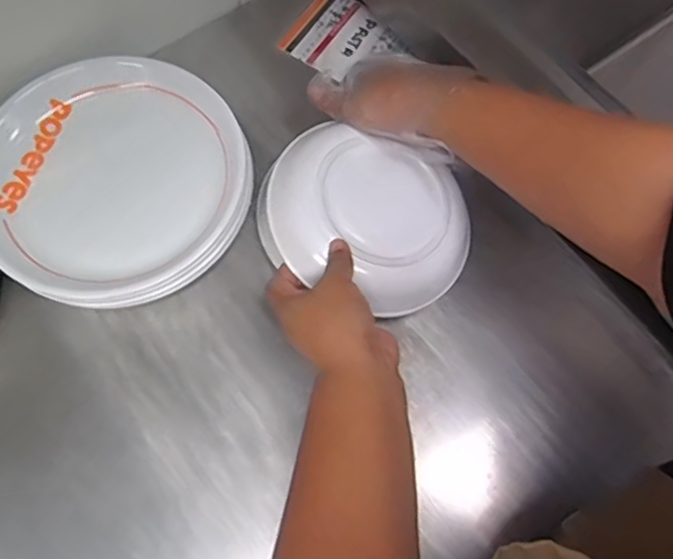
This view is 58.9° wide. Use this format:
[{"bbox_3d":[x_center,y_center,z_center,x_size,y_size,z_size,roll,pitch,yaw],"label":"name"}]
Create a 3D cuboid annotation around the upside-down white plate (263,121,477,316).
[{"bbox_3d":[0.026,-0.050,0.472,0.161,0.034,0.130,20,72,6],"label":"upside-down white plate"}]

